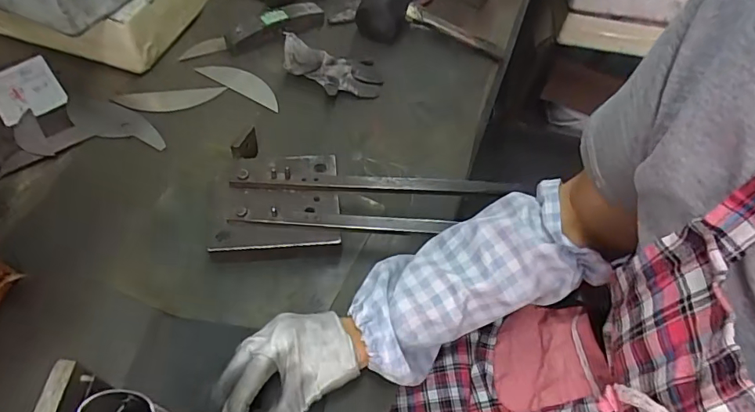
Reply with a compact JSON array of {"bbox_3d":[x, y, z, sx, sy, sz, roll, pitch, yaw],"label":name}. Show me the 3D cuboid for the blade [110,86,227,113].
[{"bbox_3d":[-0.285,-0.146,0.649,0.142,0.006,0.043,-10,57,-12],"label":"blade"}]

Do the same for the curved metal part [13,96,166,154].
[{"bbox_3d":[-0.369,-0.109,0.614,0.188,0.005,0.093,-2,57,-2],"label":"curved metal part"}]

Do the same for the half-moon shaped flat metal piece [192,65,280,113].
[{"bbox_3d":[-0.192,-0.176,0.670,0.133,0.005,0.034,28,72,11],"label":"half-moon shaped flat metal piece"}]

